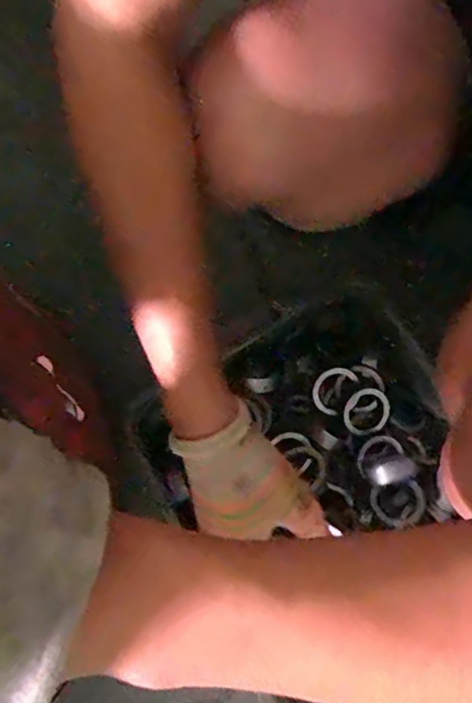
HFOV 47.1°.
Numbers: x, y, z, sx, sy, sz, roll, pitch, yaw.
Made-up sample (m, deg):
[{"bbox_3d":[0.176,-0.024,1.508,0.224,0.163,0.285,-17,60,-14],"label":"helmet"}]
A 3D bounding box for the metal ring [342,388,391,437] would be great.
[{"bbox_3d":[0.141,0.065,0.580,0.045,0.012,0.053,35,81,8],"label":"metal ring"}]

